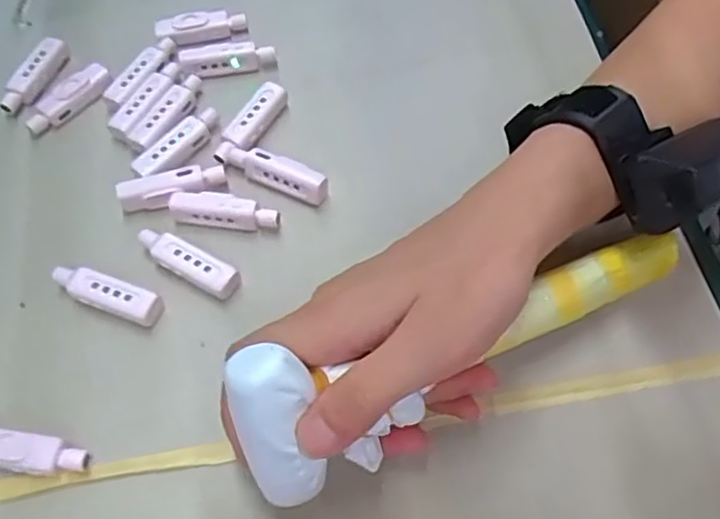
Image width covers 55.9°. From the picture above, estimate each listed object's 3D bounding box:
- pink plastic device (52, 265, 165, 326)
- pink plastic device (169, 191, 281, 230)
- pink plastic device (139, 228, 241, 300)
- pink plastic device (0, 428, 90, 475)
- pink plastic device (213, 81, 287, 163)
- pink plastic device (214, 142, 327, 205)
[{"bbox_3d":[-0.124,0.017,0.332,0.059,0.012,0.016,20,62,13],"label":"pink plastic device"},{"bbox_3d":[-0.070,-0.026,0.351,0.056,0.012,0.013,8,60,7],"label":"pink plastic device"},{"bbox_3d":[-0.086,0.002,0.339,0.057,0.011,0.015,26,63,16],"label":"pink plastic device"},{"bbox_3d":[-0.146,0.084,0.295,0.056,0.014,0.017,6,60,5],"label":"pink plastic device"},{"bbox_3d":[-0.063,-0.076,0.378,0.018,0.010,0.056,25,63,16],"label":"pink plastic device"},{"bbox_3d":[-0.049,-0.049,0.360,0.065,0.010,0.013,23,63,15],"label":"pink plastic device"}]

